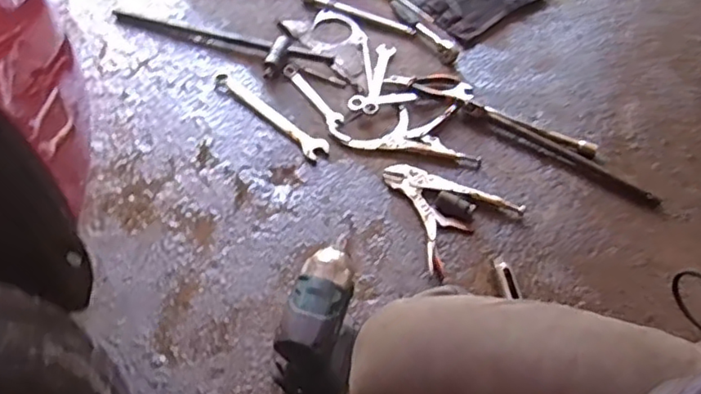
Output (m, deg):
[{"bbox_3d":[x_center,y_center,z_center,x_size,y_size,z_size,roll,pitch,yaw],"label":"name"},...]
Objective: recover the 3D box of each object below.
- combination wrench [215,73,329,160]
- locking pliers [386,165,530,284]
[{"bbox_3d":[-0.144,-0.149,1.076,0.264,0.008,0.040,38,60,22],"label":"combination wrench"},{"bbox_3d":[0.142,0.003,0.978,0.184,0.016,0.198,-33,62,-24],"label":"locking pliers"}]

